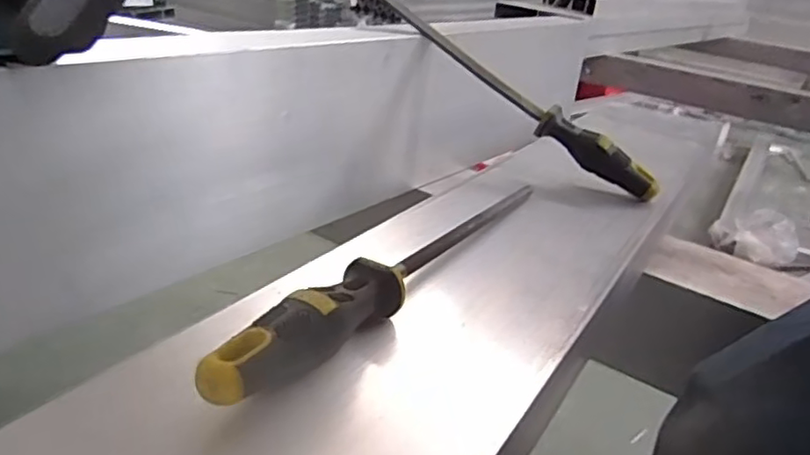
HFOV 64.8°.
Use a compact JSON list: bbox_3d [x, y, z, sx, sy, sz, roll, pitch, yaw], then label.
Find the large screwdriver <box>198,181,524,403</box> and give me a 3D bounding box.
[{"bbox_3d":[0.007,0.016,0.358,0.030,0.030,0.306,19,27,24],"label":"large screwdriver"}]

